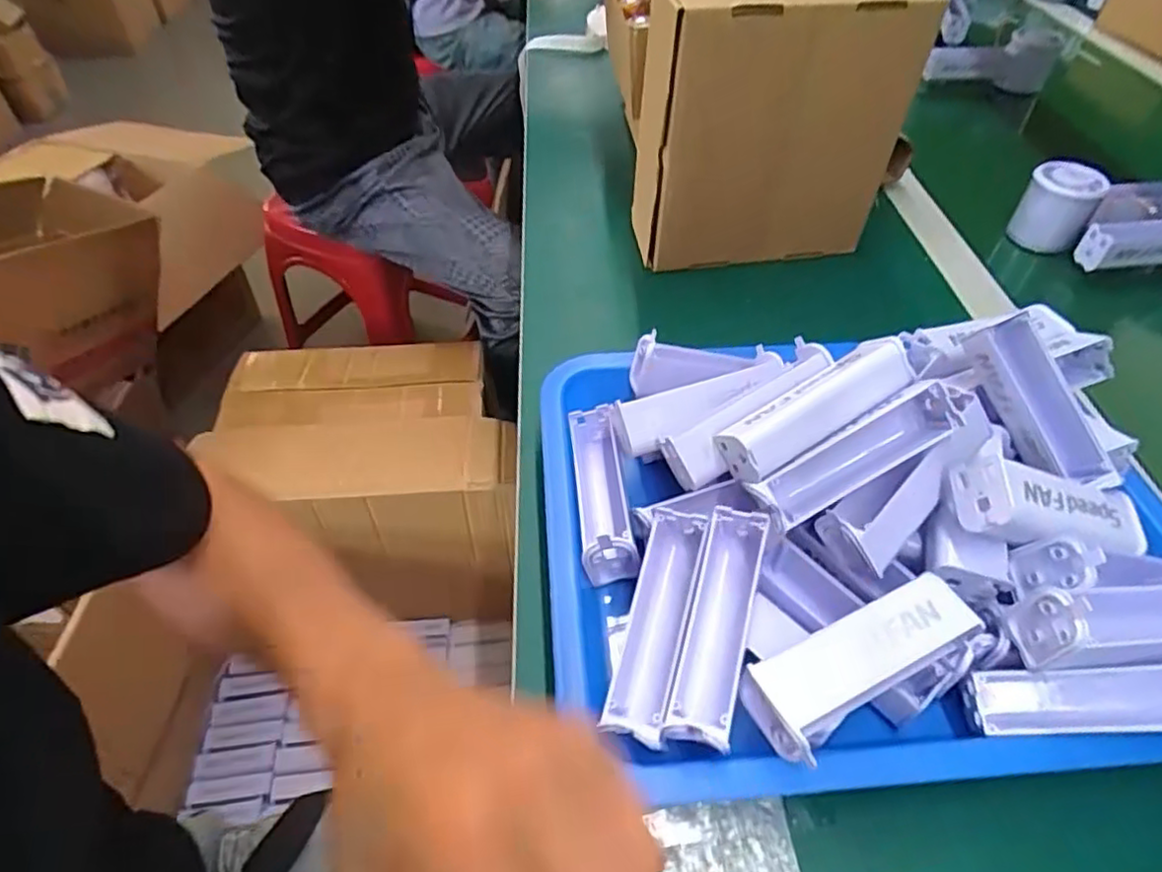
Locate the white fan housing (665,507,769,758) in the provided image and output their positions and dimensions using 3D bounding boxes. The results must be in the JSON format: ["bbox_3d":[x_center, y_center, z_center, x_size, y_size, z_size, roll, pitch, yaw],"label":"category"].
[{"bbox_3d":[0.065,0.089,0.312,0.028,0.035,0.103,13,77,11],"label":"white fan housing"}]

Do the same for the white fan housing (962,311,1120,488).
[{"bbox_3d":[0.240,-0.016,0.354,0.026,0.030,0.093,-25,82,-22],"label":"white fan housing"}]

